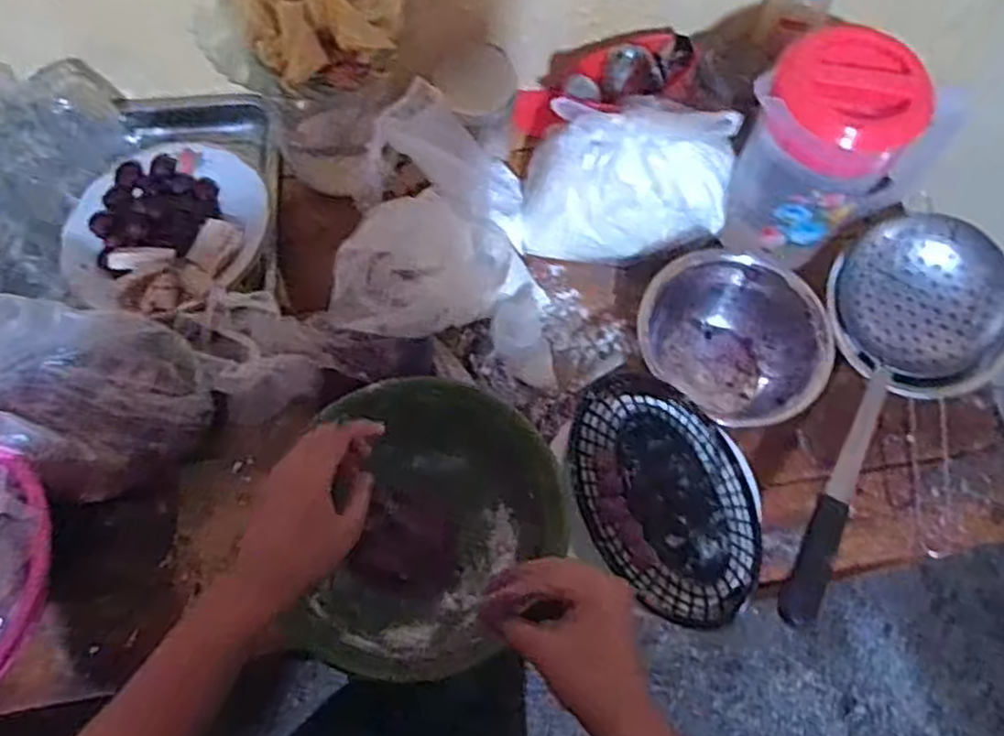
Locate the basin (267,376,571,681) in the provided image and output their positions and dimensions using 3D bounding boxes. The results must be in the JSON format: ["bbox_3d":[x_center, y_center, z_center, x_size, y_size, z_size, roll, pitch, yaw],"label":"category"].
[{"bbox_3d":[-0.050,0.129,0.618,0.211,0.092,0.244,4,67,-1],"label":"basin"}]

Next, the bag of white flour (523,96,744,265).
[{"bbox_3d":[0.127,-0.192,0.716,0.196,0.157,0.116,10,67,2],"label":"bag of white flour"}]

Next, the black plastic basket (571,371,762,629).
[{"bbox_3d":[0.137,0.105,0.626,0.137,0.050,0.225,-23,67,7],"label":"black plastic basket"}]

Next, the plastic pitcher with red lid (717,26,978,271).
[{"bbox_3d":[0.310,-0.204,0.682,0.145,0.199,0.141,1,67,-2],"label":"plastic pitcher with red lid"}]

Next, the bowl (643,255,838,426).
[{"bbox_3d":[0.225,-0.027,0.705,0.172,0.121,0.142,34,96,19],"label":"bowl"}]

